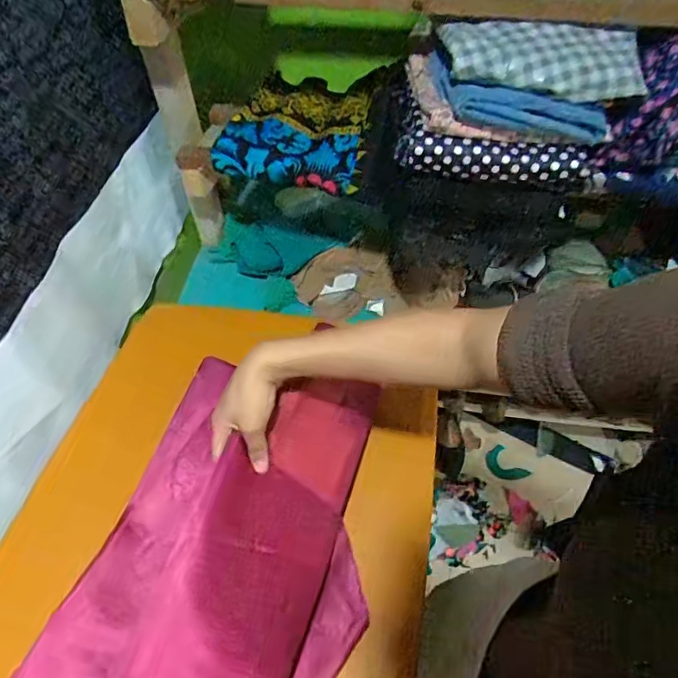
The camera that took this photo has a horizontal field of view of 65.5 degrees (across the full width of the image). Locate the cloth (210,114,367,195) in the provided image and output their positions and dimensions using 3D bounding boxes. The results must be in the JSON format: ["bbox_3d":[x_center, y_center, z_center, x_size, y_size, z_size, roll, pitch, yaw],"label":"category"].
[{"bbox_3d":[-0.076,-0.292,0.829,0.225,0.053,0.117,8,51,9],"label":"cloth"}]

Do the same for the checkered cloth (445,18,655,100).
[{"bbox_3d":[0.246,-0.335,0.631,0.241,0.049,0.107,6,51,7],"label":"checkered cloth"}]

